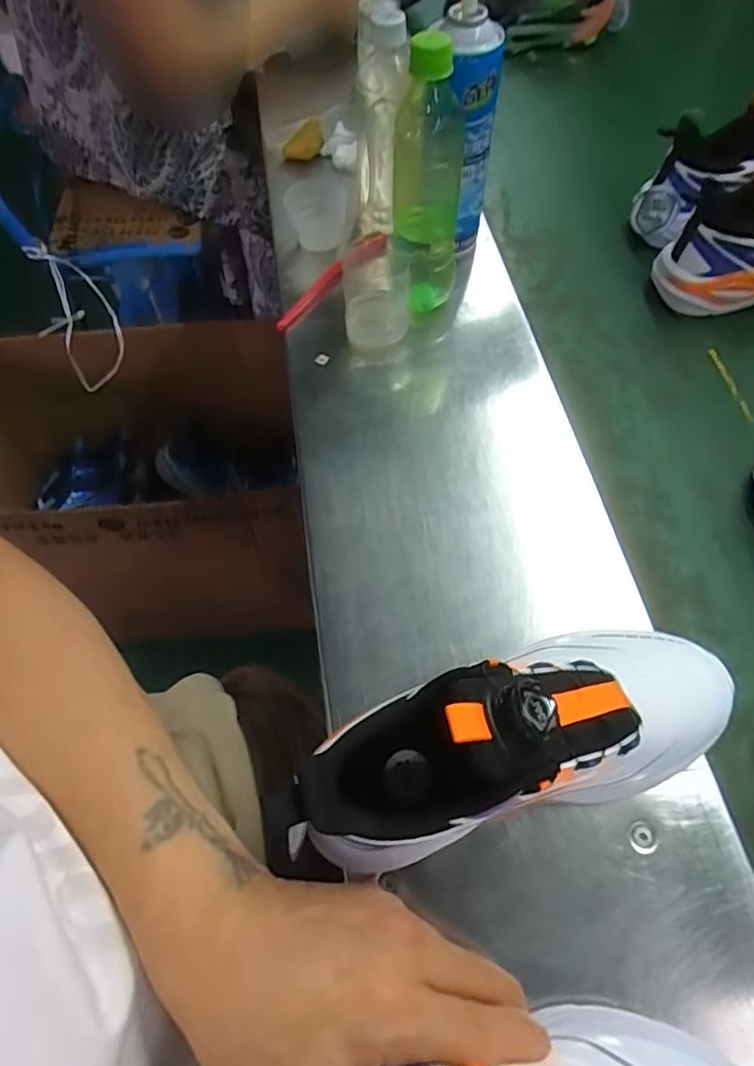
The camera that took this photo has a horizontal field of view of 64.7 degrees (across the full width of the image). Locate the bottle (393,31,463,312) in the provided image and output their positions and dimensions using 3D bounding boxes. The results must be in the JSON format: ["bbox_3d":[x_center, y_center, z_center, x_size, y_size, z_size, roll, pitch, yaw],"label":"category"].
[{"bbox_3d":[0.045,-0.286,0.515,0.062,0.220,0.071,5,61,0],"label":"bottle"}]

